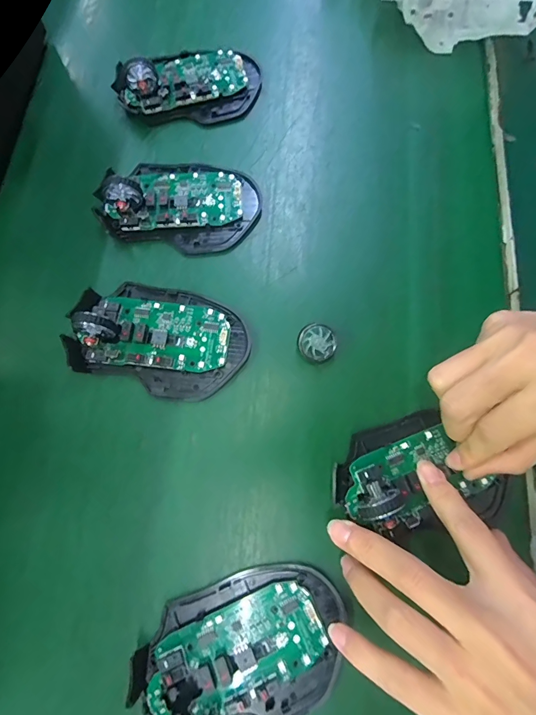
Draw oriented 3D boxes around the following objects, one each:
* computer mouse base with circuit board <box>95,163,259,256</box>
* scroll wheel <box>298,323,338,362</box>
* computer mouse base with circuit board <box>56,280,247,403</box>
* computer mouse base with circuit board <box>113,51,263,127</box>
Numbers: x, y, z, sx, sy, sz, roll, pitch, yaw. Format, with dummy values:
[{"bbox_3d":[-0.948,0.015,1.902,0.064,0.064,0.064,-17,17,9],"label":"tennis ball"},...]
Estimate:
[{"bbox_3d":[-0.064,-0.117,0.269,0.111,0.030,0.070,10,74,3],"label":"computer mouse base with circuit board"},{"bbox_3d":[0.032,-0.010,0.244,0.025,0.008,0.022,16,74,5],"label":"scroll wheel"},{"bbox_3d":[-0.071,-0.016,0.238,0.111,0.029,0.071,16,74,5],"label":"computer mouse base with circuit board"},{"bbox_3d":[-0.065,-0.228,0.303,0.112,0.028,0.070,2,74,1],"label":"computer mouse base with circuit board"}]

